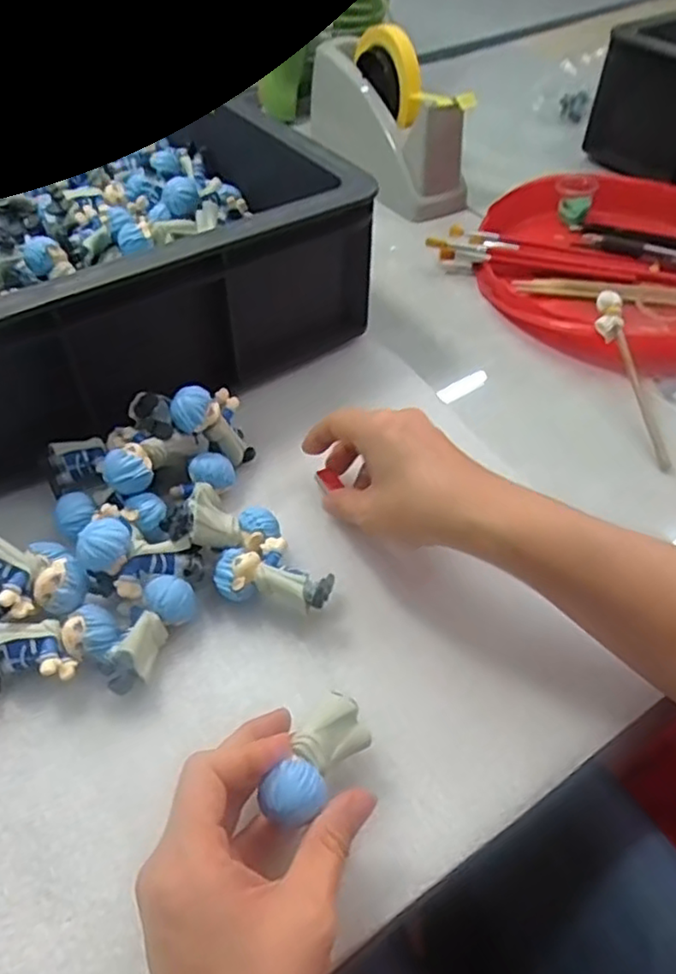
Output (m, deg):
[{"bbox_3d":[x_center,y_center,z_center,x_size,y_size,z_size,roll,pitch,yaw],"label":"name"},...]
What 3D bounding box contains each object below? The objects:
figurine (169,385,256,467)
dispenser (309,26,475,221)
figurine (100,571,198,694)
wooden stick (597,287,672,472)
[{"bbox_3d":[-0.075,-0.040,0.408,0.020,0.060,0.035,3,61,34],"label":"figurine"},{"bbox_3d":[0.051,-0.377,0.666,0.060,0.108,0.209,-24,54,-19],"label":"dispenser"},{"bbox_3d":[-0.097,0.073,0.336,0.027,0.026,0.060,20,53,16],"label":"figurine"},{"bbox_3d":[0.206,-0.076,0.462,0.017,0.014,0.140,-8,72,-9],"label":"wooden stick"}]

